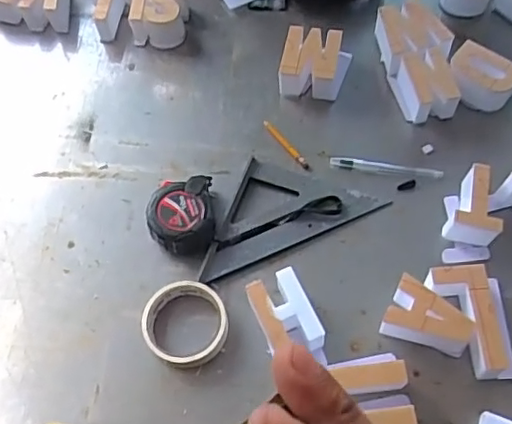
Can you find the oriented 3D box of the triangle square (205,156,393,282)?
[{"bbox_3d":[0.029,-0.010,0.718,0.223,0.013,0.123,-20,61,-8],"label":"triangle square"}]

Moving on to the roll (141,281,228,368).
[{"bbox_3d":[-0.077,0.121,0.643,0.089,0.023,0.092,-1,60,2],"label":"roll"}]

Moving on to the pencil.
[{"bbox_3d":[0.038,-0.087,0.761,0.010,0.004,0.093,-32,64,-15],"label":"pencil"}]

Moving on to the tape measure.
[{"bbox_3d":[-0.087,0.007,0.702,0.078,0.039,0.093,-9,61,-1],"label":"tape measure"}]

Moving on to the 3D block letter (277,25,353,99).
[{"bbox_3d":[0.080,-0.197,0.798,0.086,0.049,0.095,9,62,9],"label":"3D block letter"}]

